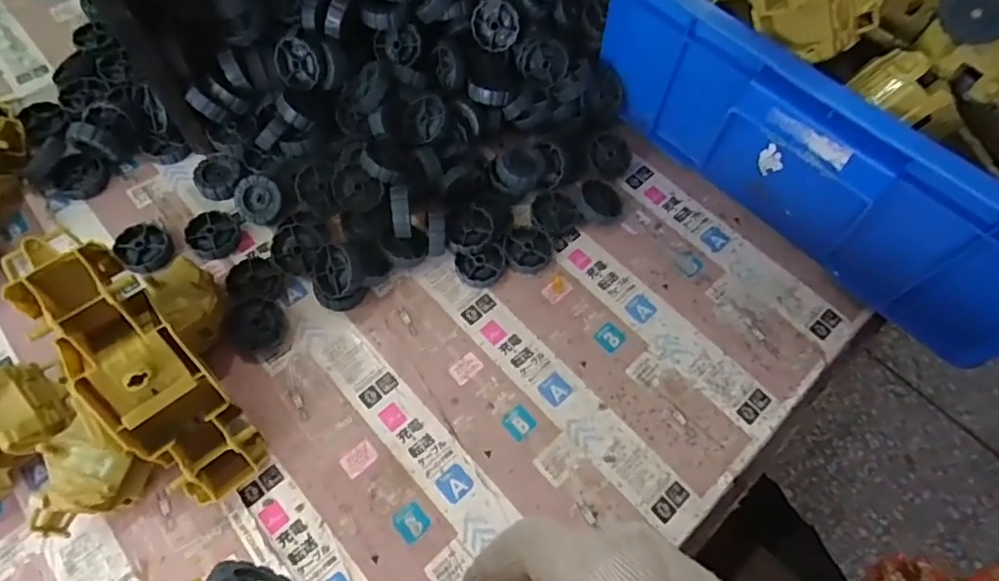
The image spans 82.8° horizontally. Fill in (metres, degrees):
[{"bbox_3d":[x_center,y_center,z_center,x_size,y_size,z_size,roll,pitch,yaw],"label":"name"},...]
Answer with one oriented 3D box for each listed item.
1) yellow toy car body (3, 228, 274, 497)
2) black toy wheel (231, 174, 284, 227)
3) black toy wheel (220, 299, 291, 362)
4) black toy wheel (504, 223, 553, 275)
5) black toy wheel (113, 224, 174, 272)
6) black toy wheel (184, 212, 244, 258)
[{"bbox_3d":[-0.207,0.049,0.334,0.057,0.053,0.180,-35,107,-15],"label":"yellow toy car body"},{"bbox_3d":[-0.189,-0.071,0.447,0.037,0.012,0.037,0,95,0],"label":"black toy wheel"},{"bbox_3d":[-0.172,0.026,0.401,0.040,0.022,0.042,0,66,-1],"label":"black toy wheel"},{"bbox_3d":[0.022,-0.033,0.448,0.036,0.007,0.038,0,66,-1],"label":"black toy wheel"},{"bbox_3d":[-0.269,-0.031,0.432,0.035,0.012,0.042,-39,72,-16],"label":"black toy wheel"},{"bbox_3d":[-0.220,-0.043,0.438,0.037,0.012,0.038,0,66,-1],"label":"black toy wheel"}]

